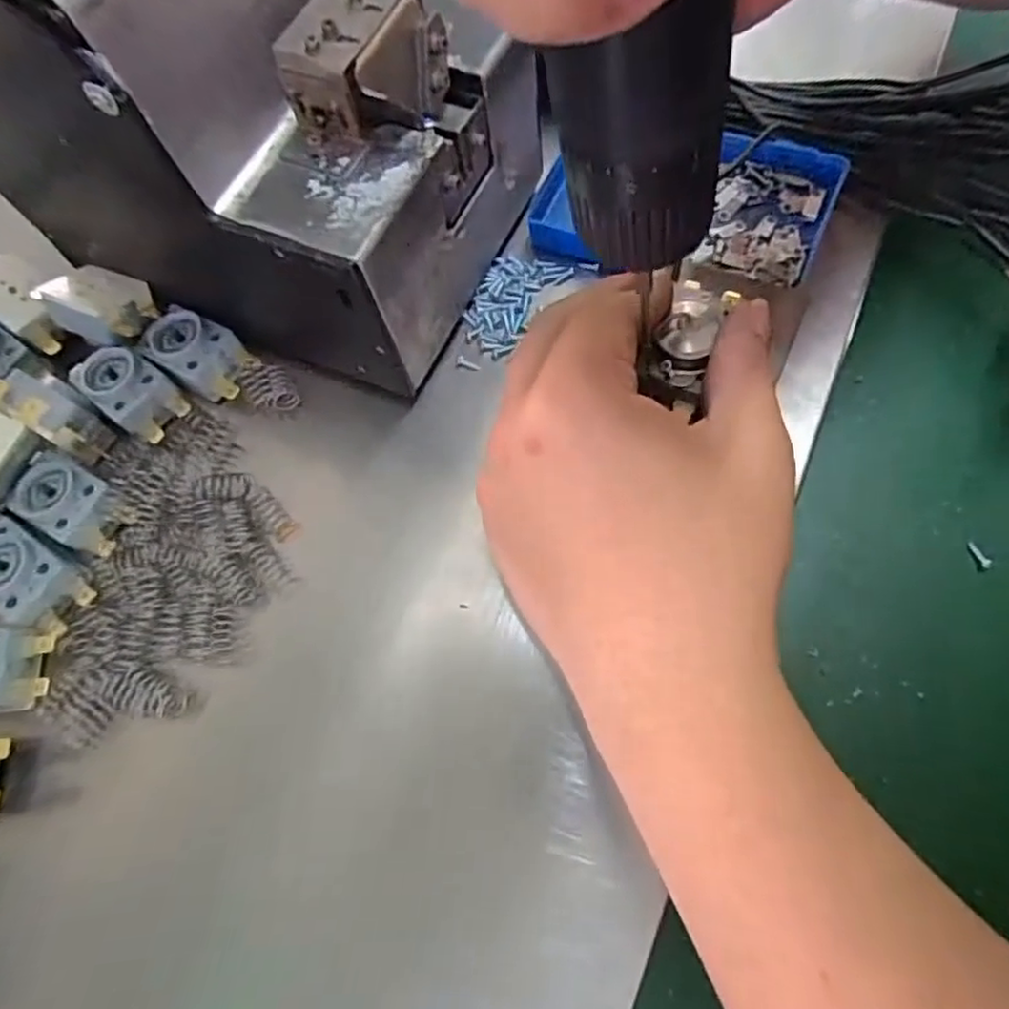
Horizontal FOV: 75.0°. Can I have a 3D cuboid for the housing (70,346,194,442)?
[{"bbox_3d":[-0.153,-0.047,0.268,0.046,0.014,0.026,35,76,17],"label":"housing"}]

